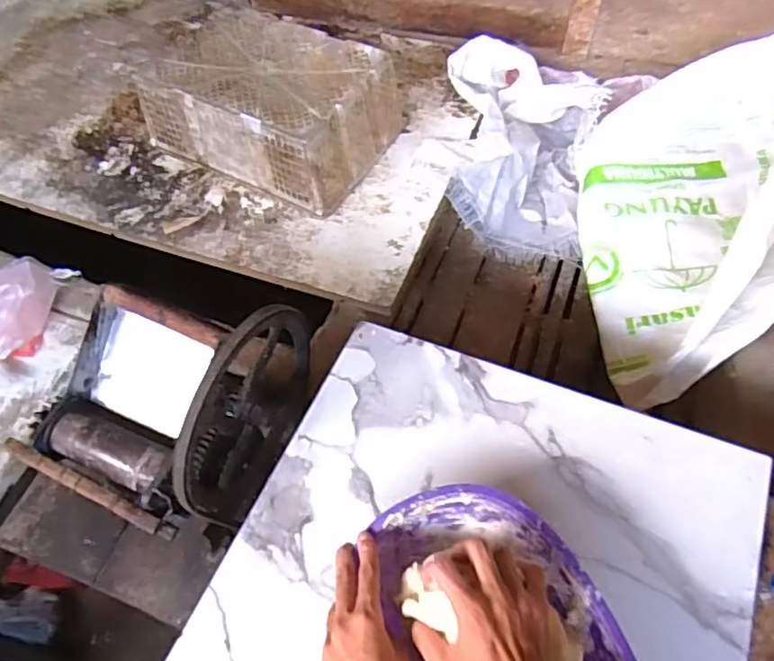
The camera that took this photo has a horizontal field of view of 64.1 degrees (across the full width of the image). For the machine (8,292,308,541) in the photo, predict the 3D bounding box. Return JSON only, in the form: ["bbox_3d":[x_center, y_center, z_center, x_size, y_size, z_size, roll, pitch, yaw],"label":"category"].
[{"bbox_3d":[-0.261,0.088,0.780,0.242,0.270,0.295,21,59,17],"label":"machine"}]

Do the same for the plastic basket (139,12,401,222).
[{"bbox_3d":[-0.241,-0.478,1.302,0.451,0.175,0.313,26,61,20],"label":"plastic basket"}]

